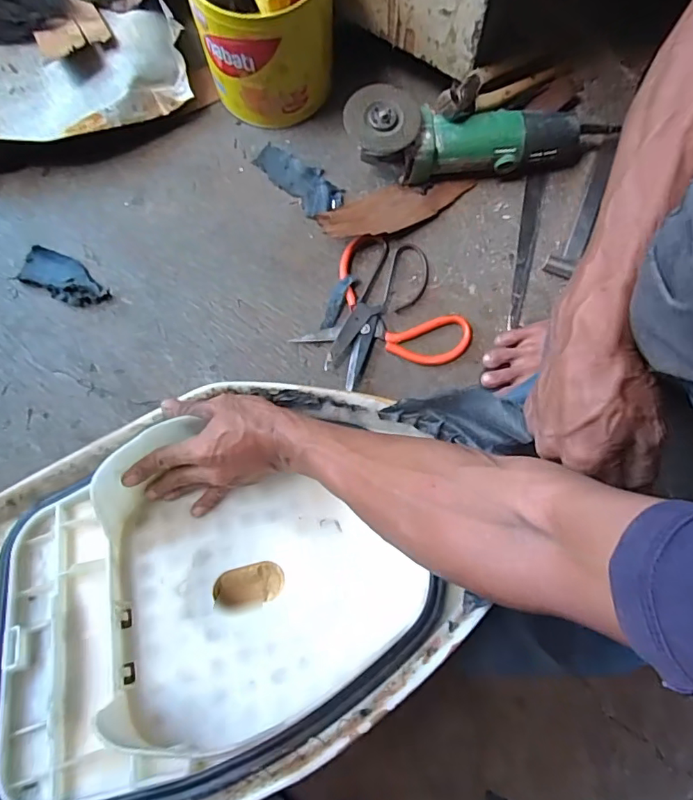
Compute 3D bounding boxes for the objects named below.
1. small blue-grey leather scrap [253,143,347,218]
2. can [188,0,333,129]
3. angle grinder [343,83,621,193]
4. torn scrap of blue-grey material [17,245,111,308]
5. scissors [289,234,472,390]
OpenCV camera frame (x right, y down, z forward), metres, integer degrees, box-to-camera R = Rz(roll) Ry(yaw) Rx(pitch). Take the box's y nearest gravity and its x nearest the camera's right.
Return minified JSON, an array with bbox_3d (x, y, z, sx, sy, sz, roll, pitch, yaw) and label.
[{"bbox_3d":[-0.058,-0.271,0.624,0.050,0.005,0.117,-44,84,-8],"label":"small blue-grey leather scrap"},{"bbox_3d":[-0.091,-0.430,0.574,0.147,0.171,0.165,-9,80,-3],"label":"can"},{"bbox_3d":[0.140,-0.306,0.592,0.280,0.089,0.078,-7,80,-2],"label":"angle grinder"},{"bbox_3d":[-0.328,-0.142,0.598,0.104,0.007,0.050,26,79,5],"label":"torn scrap of blue-grey material"},{"bbox_3d":[0.035,-0.086,0.585,0.150,0.017,0.178,-44,82,-8],"label":"scissors"}]

